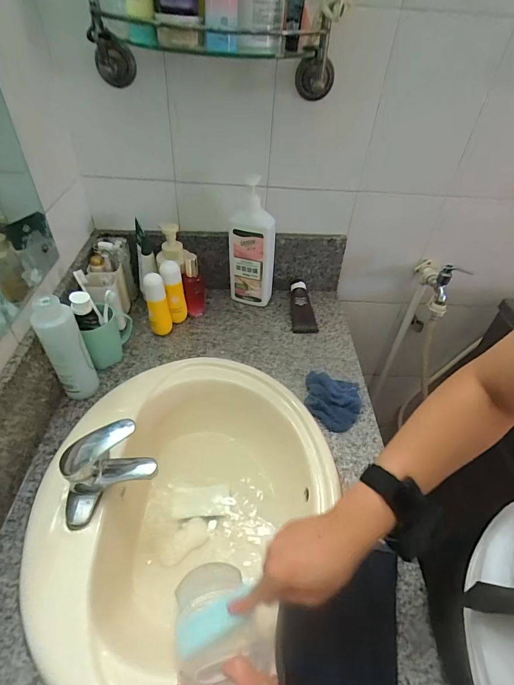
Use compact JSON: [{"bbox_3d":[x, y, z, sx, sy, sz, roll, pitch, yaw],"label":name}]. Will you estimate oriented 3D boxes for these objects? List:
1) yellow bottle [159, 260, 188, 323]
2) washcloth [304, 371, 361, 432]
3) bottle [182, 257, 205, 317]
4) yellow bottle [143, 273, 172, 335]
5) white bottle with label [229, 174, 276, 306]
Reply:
[{"bbox_3d":[-0.181,-0.103,0.813,0.046,0.150,0.041,-9,45,-13],"label":"yellow bottle"},{"bbox_3d":[0.145,0.108,0.699,0.102,0.026,0.121,8,44,5],"label":"washcloth"},{"bbox_3d":[-0.141,-0.121,0.830,0.043,0.153,0.036,-2,44,-6],"label":"bottle"},{"bbox_3d":[-0.210,-0.079,0.782,0.043,0.150,0.034,-8,45,-14],"label":"yellow bottle"},{"bbox_3d":[-0.012,-0.209,0.852,0.102,0.264,0.087,1,44,-2],"label":"white bottle with label"}]

